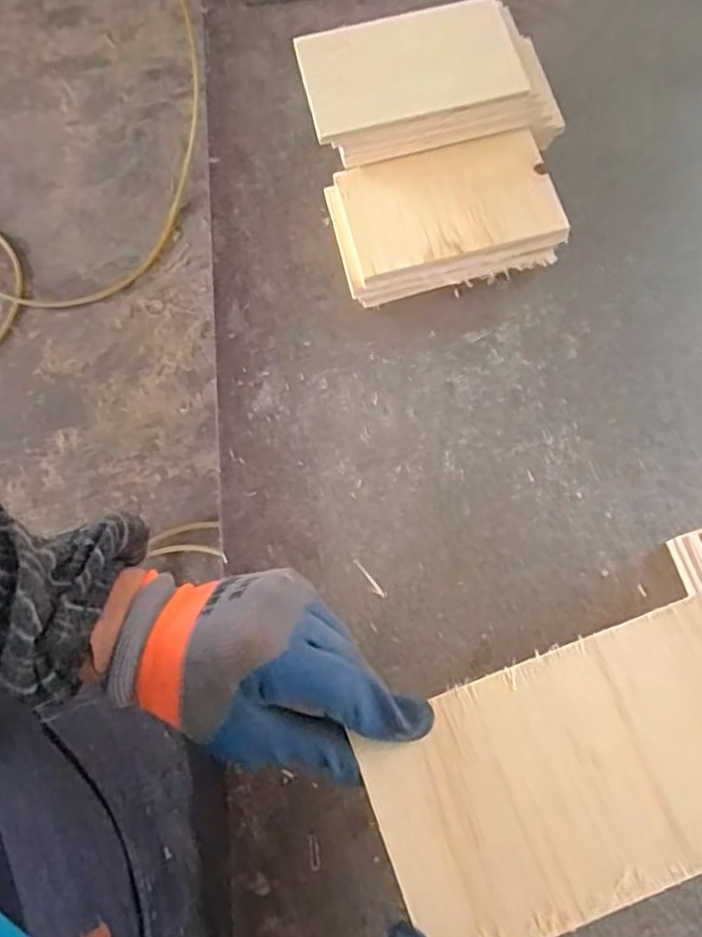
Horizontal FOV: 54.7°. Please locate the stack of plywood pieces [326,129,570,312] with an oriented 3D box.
[{"bbox_3d":[0.082,-0.225,0.625,0.190,0.070,0.110,-13,70,-3],"label":"stack of plywood pieces"}]

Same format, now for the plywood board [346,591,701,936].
[{"bbox_3d":[0.180,0.126,0.340,0.339,0.005,0.113,-20,71,-6],"label":"plywood board"}]

